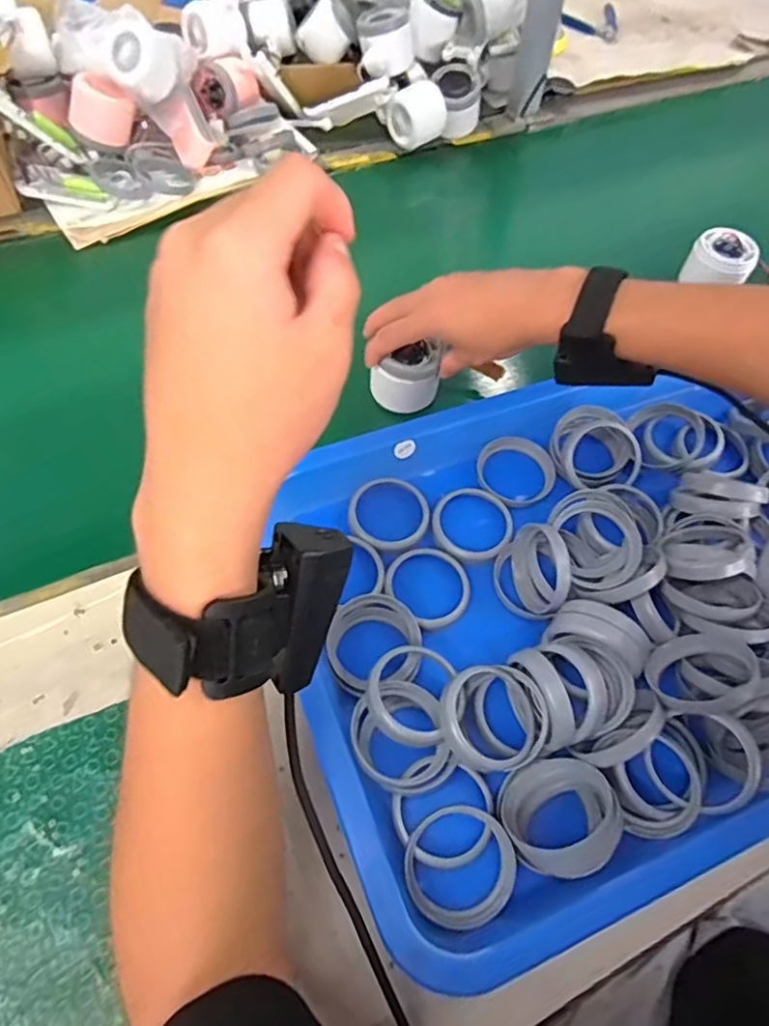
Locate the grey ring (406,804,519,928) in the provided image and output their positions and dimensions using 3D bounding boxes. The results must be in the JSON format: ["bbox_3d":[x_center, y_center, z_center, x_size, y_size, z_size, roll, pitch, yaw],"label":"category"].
[{"bbox_3d":[0.041,0.190,0.336,0.059,0.006,0.057,1,58,-2],"label":"grey ring"}]

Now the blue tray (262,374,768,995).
[{"bbox_3d":[0.159,0.040,0.416,0.443,0.057,0.334,-19,61,-14],"label":"blue tray"}]

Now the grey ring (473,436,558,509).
[{"bbox_3d":[0.099,-0.032,0.478,0.060,0.013,0.060,1,58,-2],"label":"grey ring"}]

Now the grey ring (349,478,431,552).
[{"bbox_3d":[0.004,0.000,0.447,0.059,0.007,0.055,1,58,-2],"label":"grey ring"}]

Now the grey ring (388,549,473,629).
[{"bbox_3d":[0.032,0.049,0.422,0.054,0.006,0.056,1,58,-2],"label":"grey ring"}]

